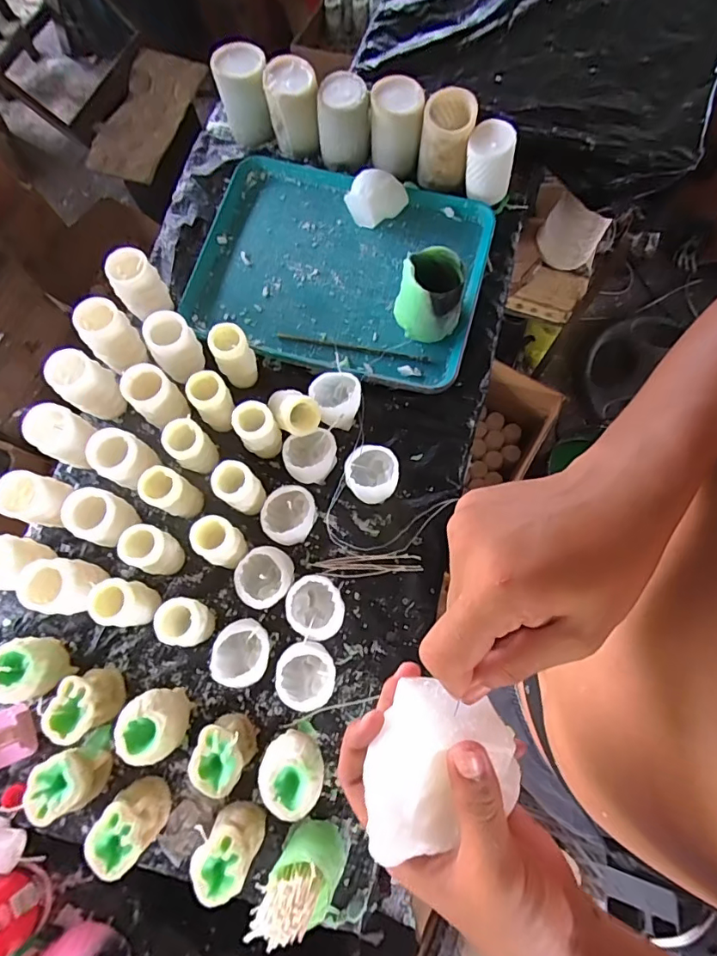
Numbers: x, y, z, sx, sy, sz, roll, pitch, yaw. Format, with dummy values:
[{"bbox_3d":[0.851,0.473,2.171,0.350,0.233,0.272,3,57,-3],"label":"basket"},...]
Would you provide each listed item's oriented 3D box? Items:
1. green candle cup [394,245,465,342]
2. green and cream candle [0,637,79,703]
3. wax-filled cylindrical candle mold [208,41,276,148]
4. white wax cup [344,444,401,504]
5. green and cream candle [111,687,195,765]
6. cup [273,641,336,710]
[{"bbox_3d":[0.103,-0.261,0.707,0.094,0.105,0.085,13,76,4],"label":"green candle cup"},{"bbox_3d":[-0.403,0.236,0.616,0.069,0.080,0.071,0,75,1],"label":"green and cream candle"},{"bbox_3d":[-0.188,-0.635,0.821,0.085,0.107,0.084,-7,75,-1],"label":"wax-filled cylindrical candle mold"},{"bbox_3d":[0.018,-0.003,0.677,0.072,0.055,0.071,0,75,1],"label":"white wax cup"},{"bbox_3d":[-0.243,0.297,0.597,0.075,0.071,0.072,0,75,1],"label":"green and cream candle"},{"bbox_3d":[-0.063,0.241,0.607,0.070,0.058,0.073,0,75,1],"label":"cup"}]

